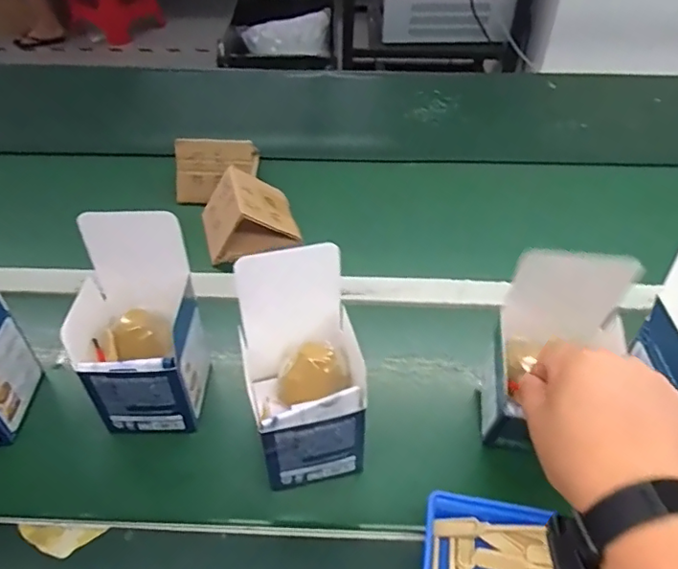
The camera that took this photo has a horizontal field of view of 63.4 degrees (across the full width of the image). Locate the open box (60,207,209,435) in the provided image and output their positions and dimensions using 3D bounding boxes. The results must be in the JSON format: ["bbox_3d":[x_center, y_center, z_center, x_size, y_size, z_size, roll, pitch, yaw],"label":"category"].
[{"bbox_3d":[-0.172,0.038,0.466,0.097,0.176,0.089,-2,43,-1],"label":"open box"}]

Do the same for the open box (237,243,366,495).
[{"bbox_3d":[-0.025,0.070,0.433,0.100,0.172,0.093,-10,44,-9],"label":"open box"}]

